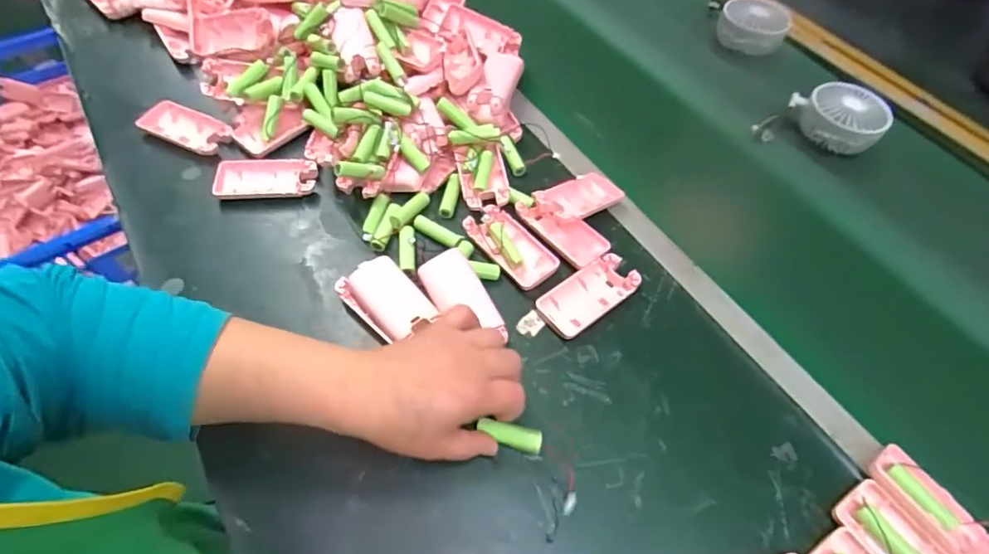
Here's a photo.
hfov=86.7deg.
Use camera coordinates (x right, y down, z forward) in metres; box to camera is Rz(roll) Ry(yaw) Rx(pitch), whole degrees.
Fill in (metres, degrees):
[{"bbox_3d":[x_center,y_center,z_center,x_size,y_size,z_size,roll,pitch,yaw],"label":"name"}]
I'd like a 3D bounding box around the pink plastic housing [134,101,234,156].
[{"bbox_3d":[-0.330,-0.158,0.561,0.100,0.017,0.045,21,59,11],"label":"pink plastic housing"}]

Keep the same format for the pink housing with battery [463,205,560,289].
[{"bbox_3d":[0.013,-0.029,0.489,0.047,0.009,0.094,-39,67,-24],"label":"pink housing with battery"}]

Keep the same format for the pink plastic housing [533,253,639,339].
[{"bbox_3d":[0.084,0.017,0.471,0.095,0.015,0.047,-32,64,-21],"label":"pink plastic housing"}]

